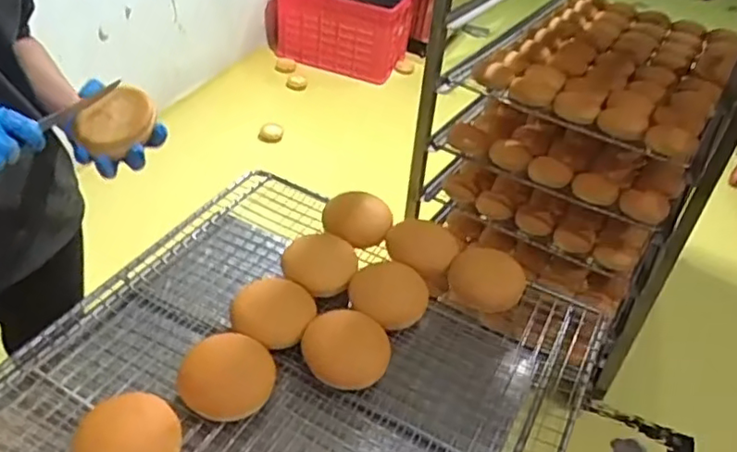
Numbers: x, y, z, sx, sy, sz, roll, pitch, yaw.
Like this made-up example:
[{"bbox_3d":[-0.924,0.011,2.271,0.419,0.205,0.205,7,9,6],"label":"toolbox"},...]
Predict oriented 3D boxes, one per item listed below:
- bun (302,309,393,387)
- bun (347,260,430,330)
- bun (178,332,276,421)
[{"bbox_3d":[-0.025,0.142,0.714,0.097,0.051,0.085,7,39,1],"label":"bun"},{"bbox_3d":[0.028,0.083,0.784,0.092,0.045,0.075,20,41,16],"label":"bun"},{"bbox_3d":[-0.150,0.166,0.667,0.091,0.064,0.091,4,39,-3],"label":"bun"}]

